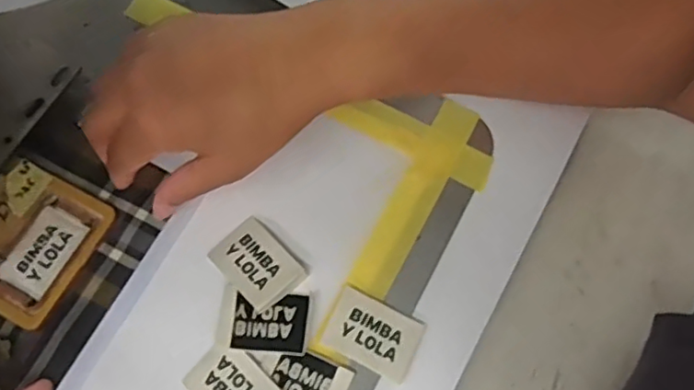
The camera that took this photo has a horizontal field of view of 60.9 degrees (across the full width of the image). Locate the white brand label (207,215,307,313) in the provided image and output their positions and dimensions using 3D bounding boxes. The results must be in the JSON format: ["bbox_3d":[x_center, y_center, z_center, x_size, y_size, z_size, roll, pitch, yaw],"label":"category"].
[{"bbox_3d":[-0.051,0.038,0.337,0.036,0.005,0.050,-39,67,-19],"label":"white brand label"}]

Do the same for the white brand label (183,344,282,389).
[{"bbox_3d":[-0.059,0.102,0.313,0.049,0.004,0.031,36,75,19],"label":"white brand label"}]

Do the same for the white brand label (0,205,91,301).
[{"bbox_3d":[-0.177,0.032,0.344,0.031,0.004,0.049,28,72,11],"label":"white brand label"}]

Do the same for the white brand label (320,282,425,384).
[{"bbox_3d":[0.014,0.075,0.323,0.049,0.007,0.035,26,71,10],"label":"white brand label"}]

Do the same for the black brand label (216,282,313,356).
[{"bbox_3d":[-0.045,0.069,0.326,0.047,0.005,0.033,6,68,2],"label":"black brand label"}]

